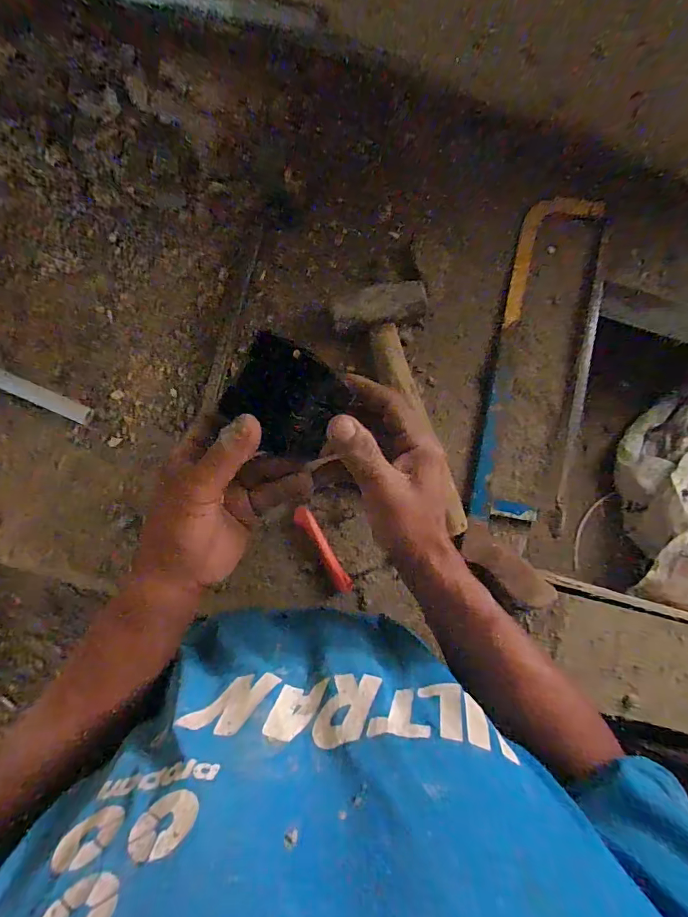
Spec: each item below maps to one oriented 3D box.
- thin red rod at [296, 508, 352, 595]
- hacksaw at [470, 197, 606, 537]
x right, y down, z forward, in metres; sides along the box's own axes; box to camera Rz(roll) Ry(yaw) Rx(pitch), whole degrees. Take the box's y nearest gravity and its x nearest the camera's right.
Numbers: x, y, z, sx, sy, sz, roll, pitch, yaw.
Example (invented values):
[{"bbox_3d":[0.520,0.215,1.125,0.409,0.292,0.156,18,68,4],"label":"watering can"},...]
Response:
[{"bbox_3d":[-0.021,0.094,0.445,0.017,0.015,0.098,-32,93,-3],"label":"thin red rod"},{"bbox_3d":[0.214,-0.103,0.459,0.099,0.019,0.349,10,90,-4],"label":"hacksaw"}]

